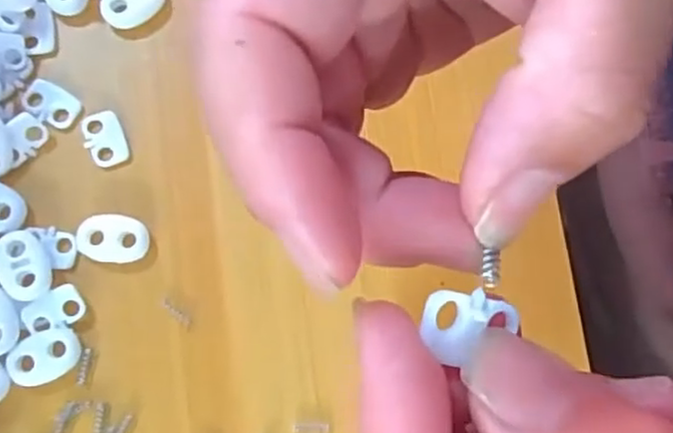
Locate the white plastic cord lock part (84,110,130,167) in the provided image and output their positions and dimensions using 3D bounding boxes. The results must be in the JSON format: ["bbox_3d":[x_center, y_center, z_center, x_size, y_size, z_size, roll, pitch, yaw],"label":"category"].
[{"bbox_3d":[-0.077,-0.026,0.227,0.013,0.004,0.019,-21,83,-8],"label":"white plastic cord lock part"}]

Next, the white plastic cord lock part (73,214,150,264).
[{"bbox_3d":[-0.072,0.007,0.221,0.022,0.005,0.015,7,80,-4],"label":"white plastic cord lock part"}]

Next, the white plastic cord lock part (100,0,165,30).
[{"bbox_3d":[-0.070,-0.074,0.235,0.023,0.006,0.015,-36,85,-10],"label":"white plastic cord lock part"}]

